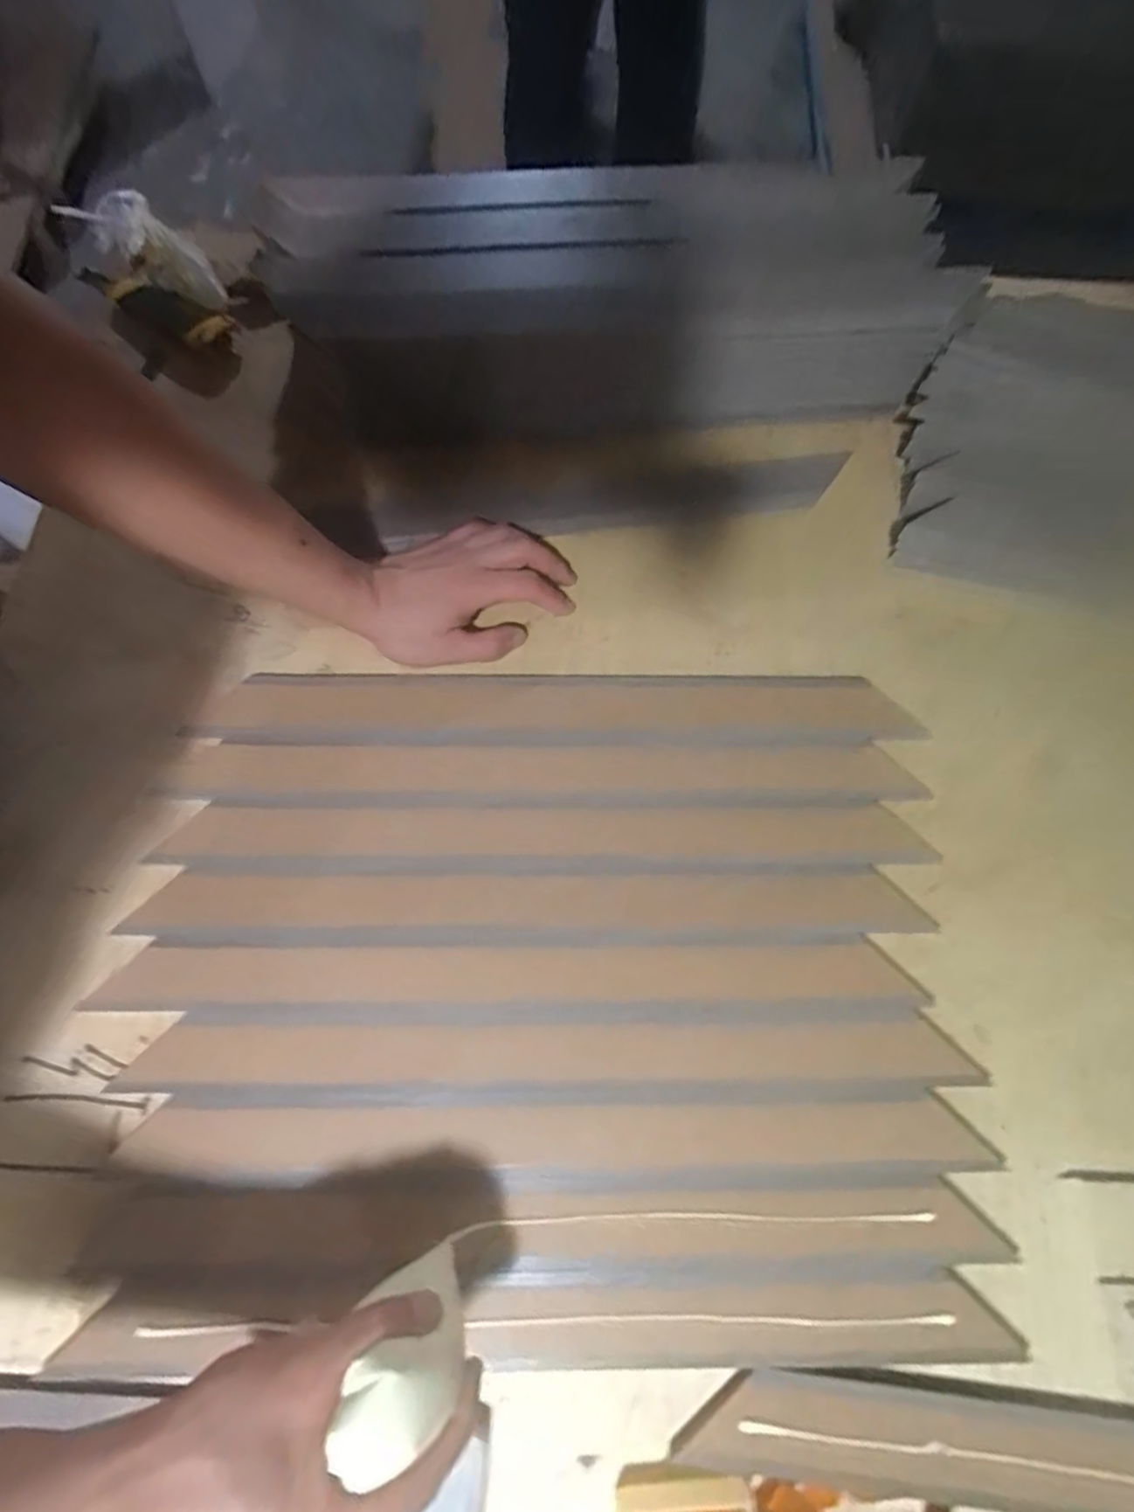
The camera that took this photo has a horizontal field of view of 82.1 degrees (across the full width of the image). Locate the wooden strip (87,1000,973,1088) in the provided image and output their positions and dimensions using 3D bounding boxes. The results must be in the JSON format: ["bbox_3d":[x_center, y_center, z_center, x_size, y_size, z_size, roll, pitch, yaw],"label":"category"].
[{"bbox_3d":[-0.007,0.174,0.393,0.487,0.007,0.044,1,73,-2],"label":"wooden strip"}]

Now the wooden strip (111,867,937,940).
[{"bbox_3d":[-0.023,0.094,0.421,0.490,0.008,0.042,0,73,-2],"label":"wooden strip"}]

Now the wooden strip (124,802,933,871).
[{"bbox_3d":[-0.013,0.054,0.437,0.490,0.008,0.042,0,73,-2],"label":"wooden strip"}]

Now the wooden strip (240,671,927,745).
[{"bbox_3d":[0.015,-0.039,0.468,0.461,0.011,0.046,1,73,-1],"label":"wooden strip"}]

